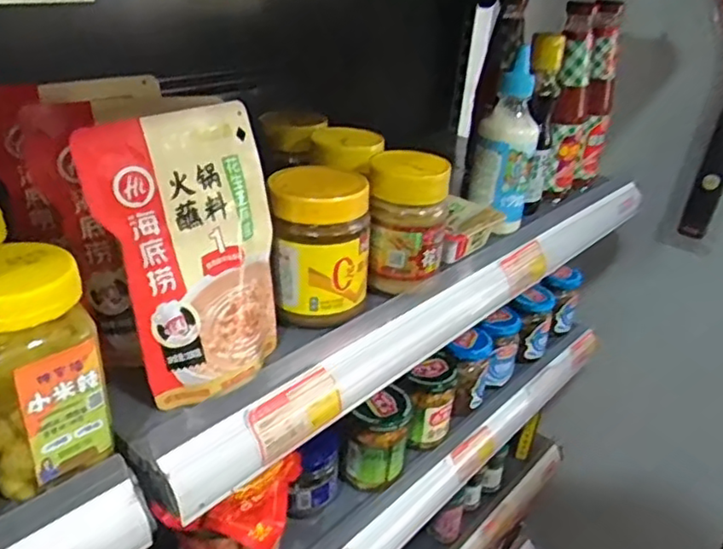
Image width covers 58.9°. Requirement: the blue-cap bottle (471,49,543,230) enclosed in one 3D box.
[{"bbox_3d":[0.145,-0.127,0.628,0.056,0.162,0.050,13,30,11],"label":"blue-cap bottle"}]

